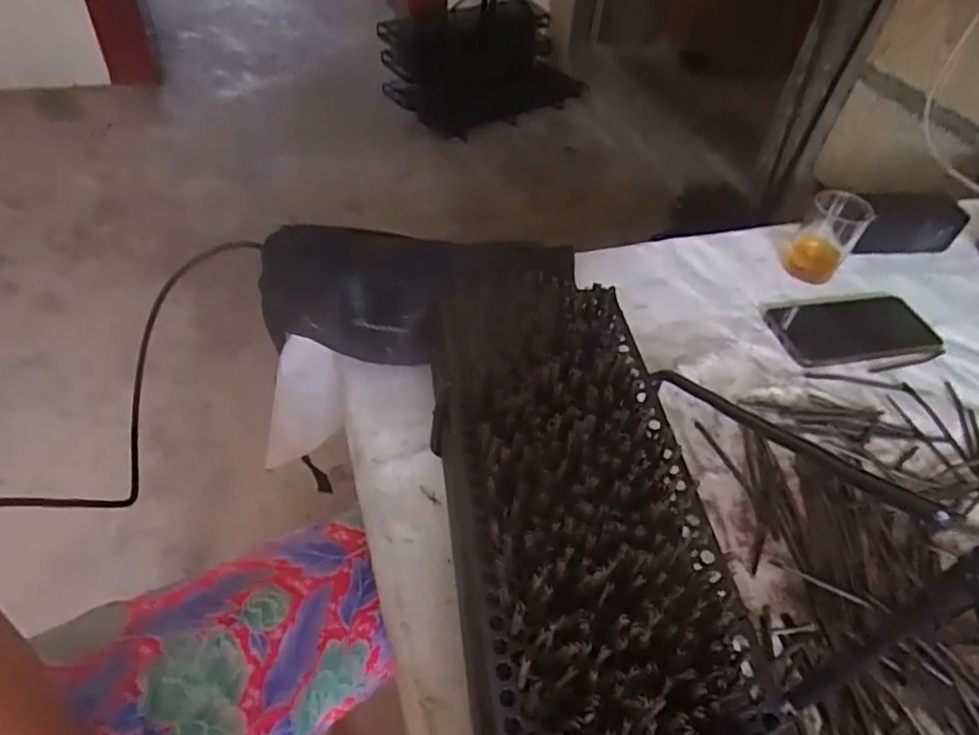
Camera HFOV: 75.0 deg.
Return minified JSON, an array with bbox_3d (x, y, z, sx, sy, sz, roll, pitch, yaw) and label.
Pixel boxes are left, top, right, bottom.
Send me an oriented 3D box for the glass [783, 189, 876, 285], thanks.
[{"bbox_3d":[0.363,-0.142,0.688,0.061,0.079,0.054,31,50,22],"label":"glass"}]

